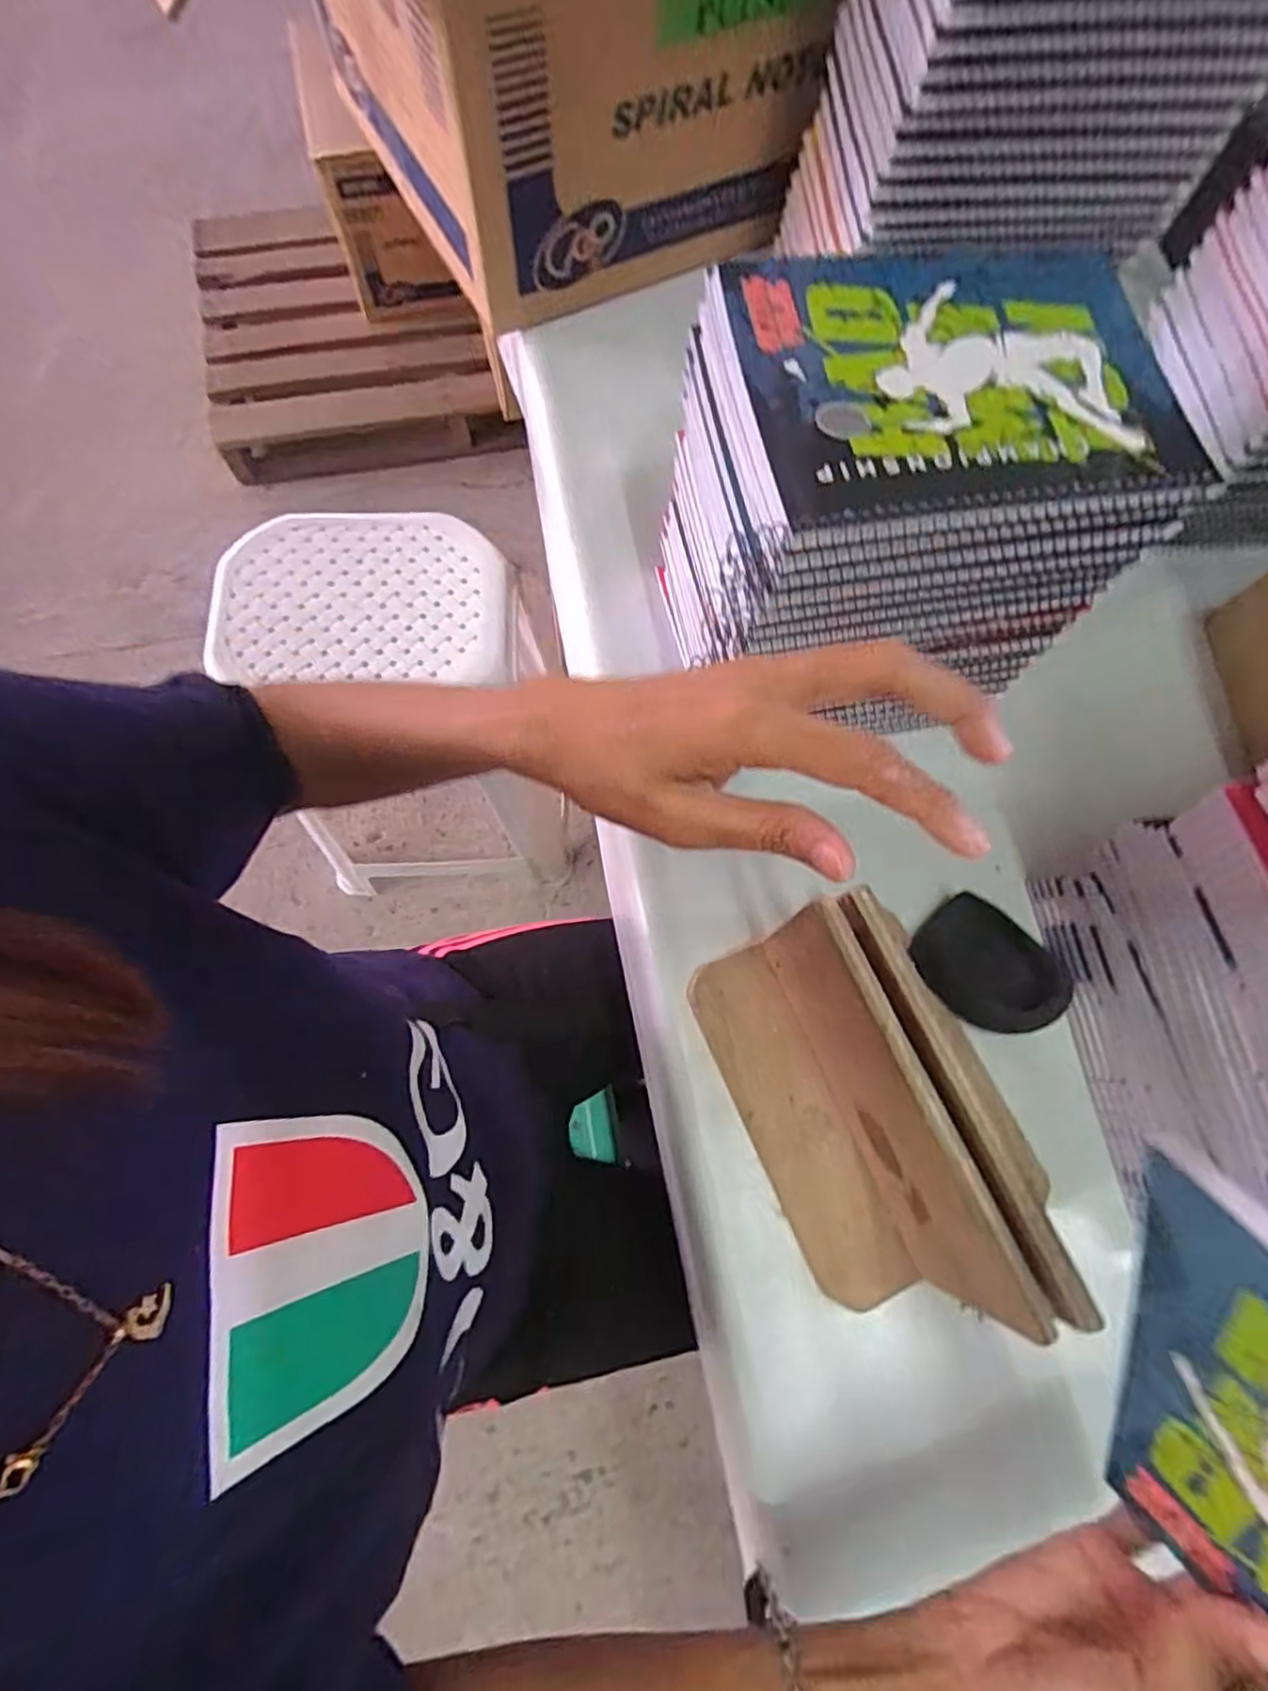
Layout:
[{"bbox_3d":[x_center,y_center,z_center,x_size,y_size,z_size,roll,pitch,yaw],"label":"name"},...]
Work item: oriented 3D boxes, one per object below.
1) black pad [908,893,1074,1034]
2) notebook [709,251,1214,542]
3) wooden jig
[{"bbox_3d":[0.216,0.076,0.427,0.060,0.033,0.084,-39,78,-13],"label":"black pad"},{"bbox_3d":[0.145,-0.210,0.314,0.195,0.011,0.144,-9,74,-5],"label":"notebook"},{"bbox_3d":[0.108,0.133,0.351,0.087,0.116,0.202,-24,76,-9],"label":"wooden jig"}]

